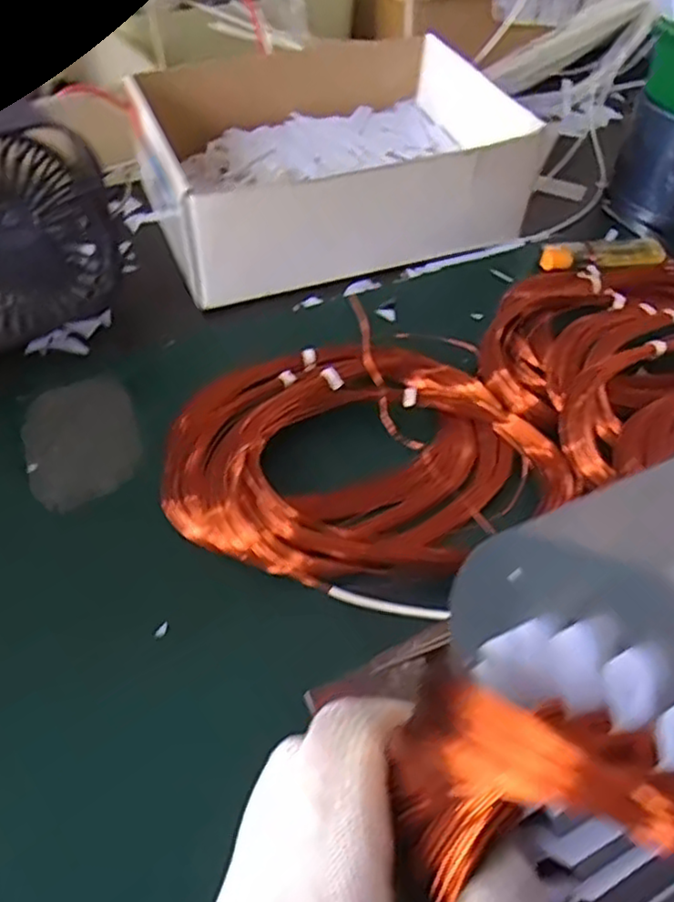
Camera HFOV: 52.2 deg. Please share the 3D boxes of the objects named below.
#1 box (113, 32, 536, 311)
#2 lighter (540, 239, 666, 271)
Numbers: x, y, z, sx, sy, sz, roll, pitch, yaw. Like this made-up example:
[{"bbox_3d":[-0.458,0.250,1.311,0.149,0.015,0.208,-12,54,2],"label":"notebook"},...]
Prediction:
[{"bbox_3d":[-0.012,-0.210,0.488,0.235,0.073,0.200,-17,54,-17],"label":"box"},{"bbox_3d":[0.183,-0.135,0.476,0.086,0.015,0.022,-8,52,-9],"label":"lighter"}]

